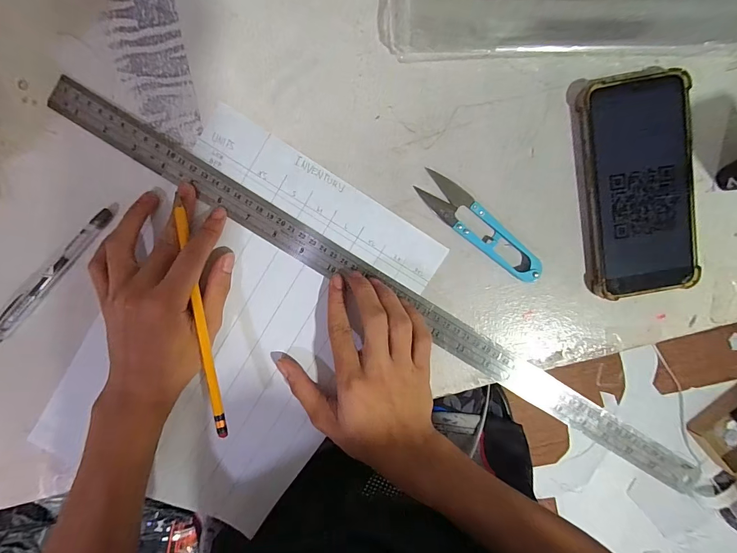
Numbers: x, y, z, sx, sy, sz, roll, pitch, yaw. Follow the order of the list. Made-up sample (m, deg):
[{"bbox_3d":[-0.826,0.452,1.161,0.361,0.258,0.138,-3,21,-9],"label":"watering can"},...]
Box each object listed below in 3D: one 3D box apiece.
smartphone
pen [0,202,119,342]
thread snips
[{"bbox_3d":[0.211,-0.069,0.275,0.076,0.016,0.165,-10,96,1],"label":"smartphone"},{"bbox_3d":[-0.255,-0.002,0.283,0.148,0.011,0.012,-44,95,4],"label":"pen"},{"bbox_3d":[0.090,-0.038,0.283,0.118,0.009,0.026,40,95,-4],"label":"thread snips"}]

